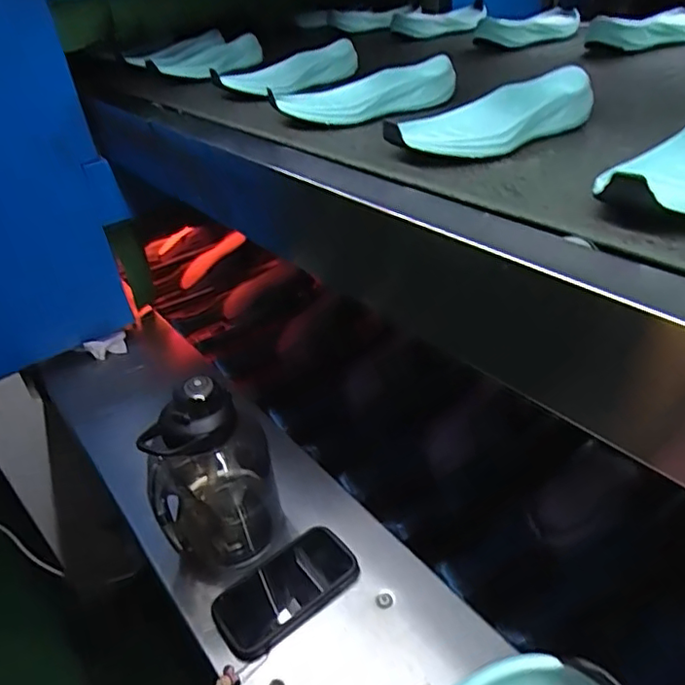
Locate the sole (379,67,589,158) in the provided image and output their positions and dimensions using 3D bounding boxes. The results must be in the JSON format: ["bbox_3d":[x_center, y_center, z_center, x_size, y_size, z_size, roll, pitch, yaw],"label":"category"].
[{"bbox_3d":[0.131,-0.198,0.514,0.201,0.047,0.076,-23,37,-24],"label":"sole"}]

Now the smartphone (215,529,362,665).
[{"bbox_3d":[-0.062,0.271,0.636,0.156,0.022,0.085,-27,39,-28],"label":"smartphone"}]

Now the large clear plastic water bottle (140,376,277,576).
[{"bbox_3d":[-0.153,0.144,0.649,0.123,0.225,0.119,-14,34,-11],"label":"large clear plastic water bottle"}]

